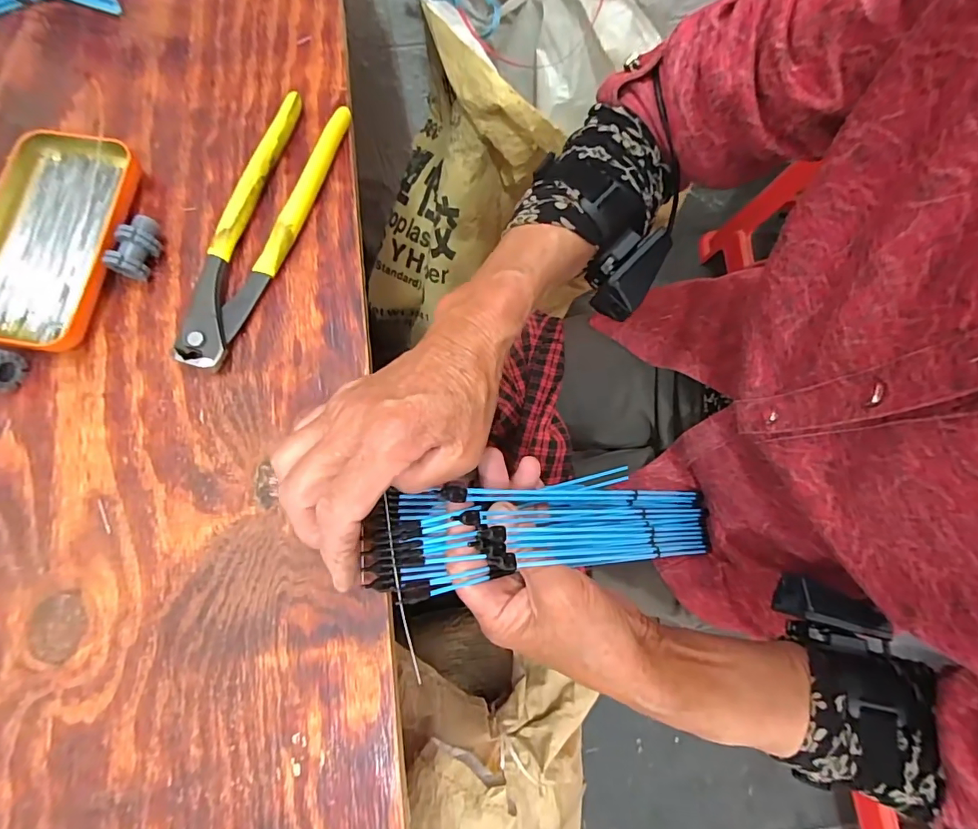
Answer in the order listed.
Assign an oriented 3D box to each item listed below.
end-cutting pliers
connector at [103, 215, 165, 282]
[{"bbox_3d":[-0.149,-0.122,0.310,0.044,0.019,0.199,17,77,3],"label":"end-cutting pliers"},{"bbox_3d":[-0.223,-0.106,0.301,0.018,0.025,0.040,17,77,3],"label":"connector"}]

